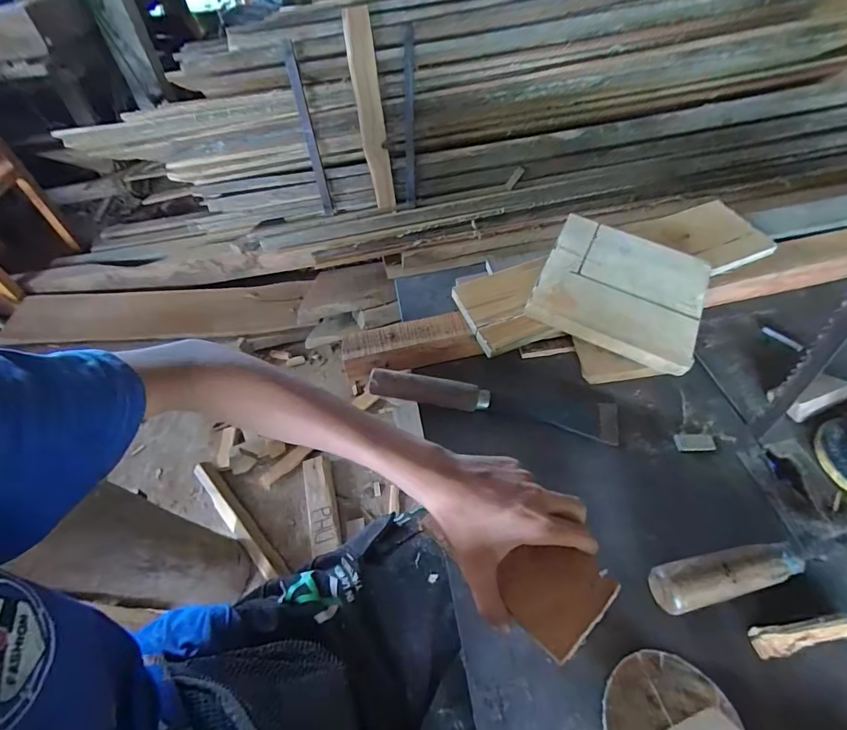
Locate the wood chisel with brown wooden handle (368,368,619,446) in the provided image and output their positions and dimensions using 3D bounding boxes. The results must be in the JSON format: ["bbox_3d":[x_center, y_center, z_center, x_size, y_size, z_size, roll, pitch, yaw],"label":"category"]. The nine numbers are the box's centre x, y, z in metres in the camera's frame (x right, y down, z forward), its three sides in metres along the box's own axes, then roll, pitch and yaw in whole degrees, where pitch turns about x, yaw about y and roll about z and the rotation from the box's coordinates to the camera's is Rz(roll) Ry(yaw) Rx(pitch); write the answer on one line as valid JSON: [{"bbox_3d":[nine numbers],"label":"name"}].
[{"bbox_3d":[0.073,0.035,0.464,0.257,0.039,0.045,6,51,12],"label":"wood chisel with brown wooden handle"}]

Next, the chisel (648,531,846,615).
[{"bbox_3d":[0.291,0.152,0.344,0.234,0.032,0.032,-13,50,-4],"label":"chisel"}]

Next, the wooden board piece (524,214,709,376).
[{"bbox_3d":[0.222,-0.087,0.487,0.171,0.032,0.142,24,70,10],"label":"wooden board piece"}]

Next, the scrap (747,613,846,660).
[{"bbox_3d":[0.279,0.199,0.319,0.070,0.014,0.019,-8,50,0],"label":"scrap"}]

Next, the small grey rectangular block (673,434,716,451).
[{"bbox_3d":[0.268,0.076,0.429,0.036,0.004,0.018,-2,50,5],"label":"small grey rectangular block"}]

